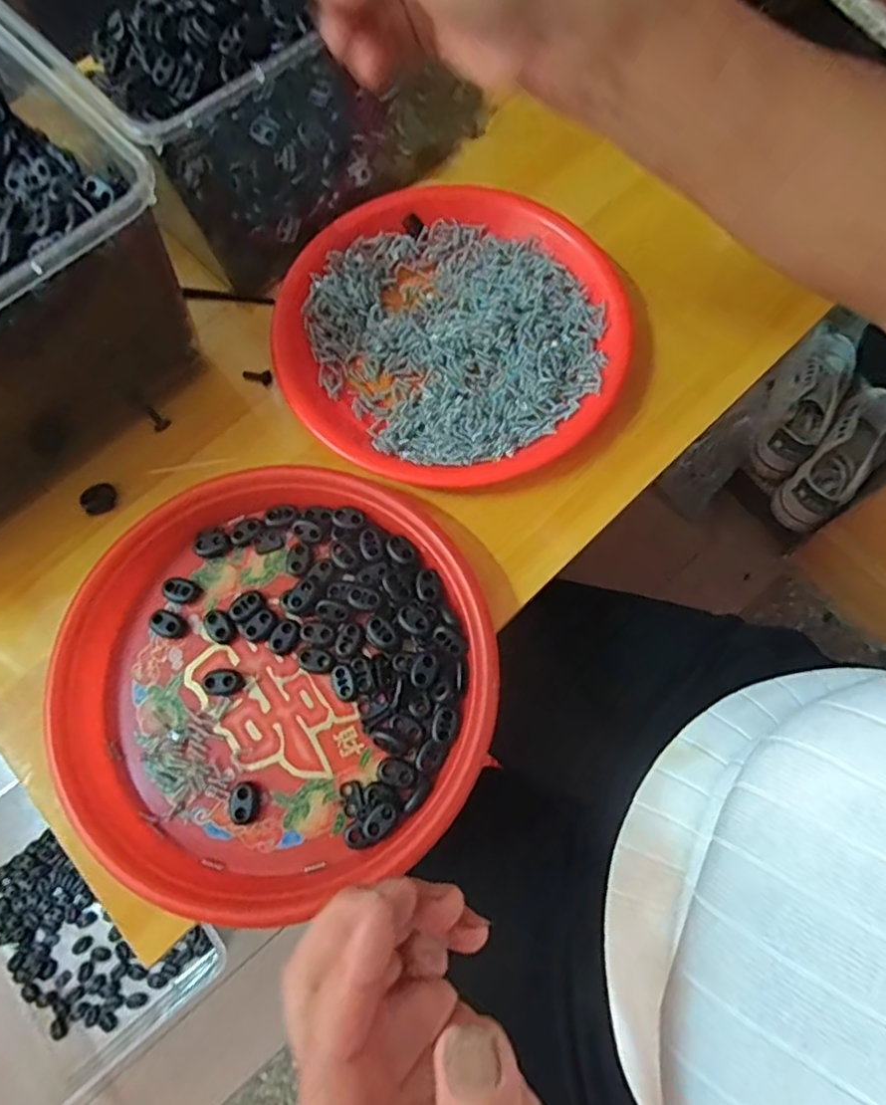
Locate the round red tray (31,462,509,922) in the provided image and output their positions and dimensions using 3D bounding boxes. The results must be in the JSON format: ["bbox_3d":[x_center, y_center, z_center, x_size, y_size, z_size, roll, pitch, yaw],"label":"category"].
[{"bbox_3d":[-0.092,0.066,0.349,0.236,0.032,0.226,0,71,1],"label":"round red tray"}]

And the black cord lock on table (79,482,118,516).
[{"bbox_3d":[-0.218,-0.033,0.397,0.020,0.016,0.014,-36,74,-10],"label":"black cord lock on table"}]

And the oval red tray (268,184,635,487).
[{"bbox_3d":[0.006,-0.146,0.414,0.219,0.024,0.219,24,74,9],"label":"oval red tray"}]

